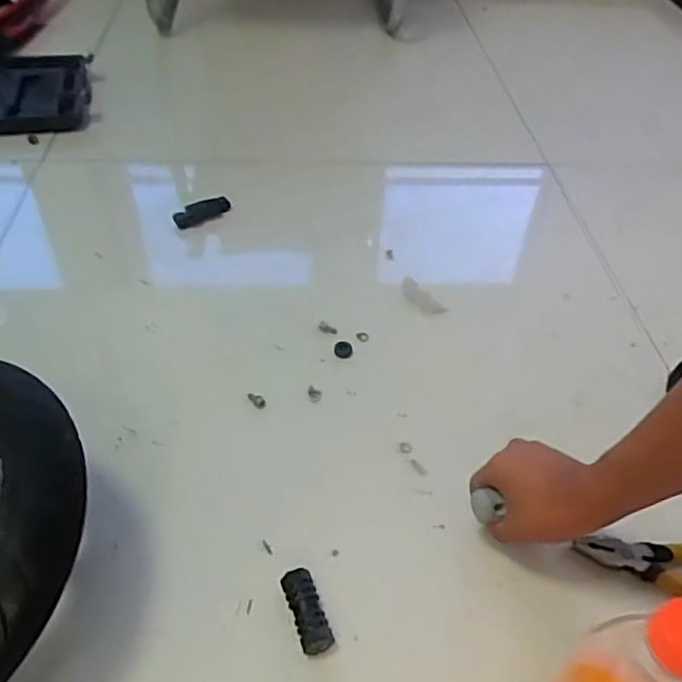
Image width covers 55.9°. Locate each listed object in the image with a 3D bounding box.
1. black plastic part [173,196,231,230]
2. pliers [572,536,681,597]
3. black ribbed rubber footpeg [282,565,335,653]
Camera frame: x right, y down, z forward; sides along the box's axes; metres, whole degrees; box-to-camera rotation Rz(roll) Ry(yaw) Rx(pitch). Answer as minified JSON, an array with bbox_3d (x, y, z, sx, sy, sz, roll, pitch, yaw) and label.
[{"bbox_3d":[-0.190,-0.179,0.884,0.079,0.028,0.018,-23,51,-25],"label":"black plastic part"},{"bbox_3d":[0.280,0.193,0.544,0.155,0.011,0.055,11,45,6],"label":"pliers"},{"bbox_3d":[-0.027,0.213,0.507,0.023,0.021,0.063,-13,47,-17],"label":"black ribbed rubber footpeg"}]

